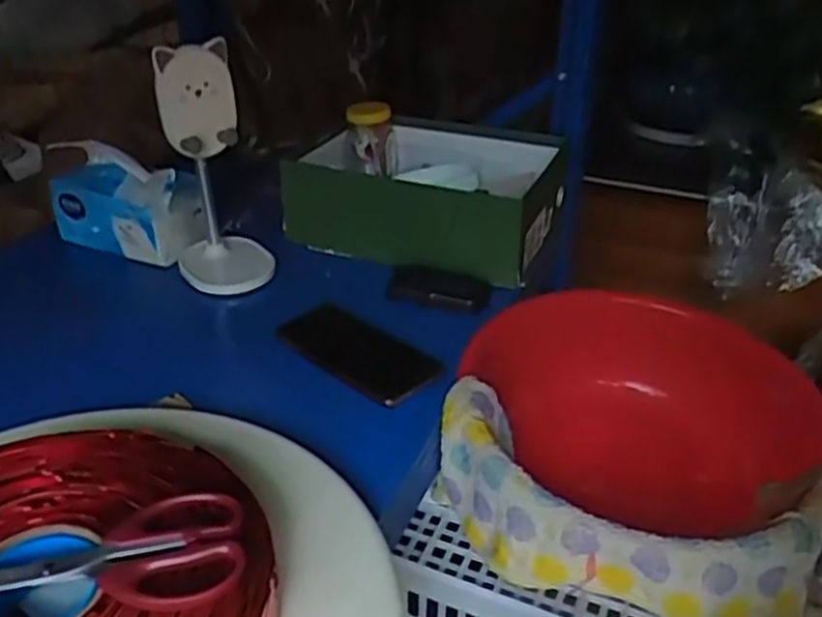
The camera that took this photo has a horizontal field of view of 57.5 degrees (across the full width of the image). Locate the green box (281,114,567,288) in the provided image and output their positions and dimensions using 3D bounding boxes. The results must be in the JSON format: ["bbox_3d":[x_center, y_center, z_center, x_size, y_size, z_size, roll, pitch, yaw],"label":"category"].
[{"bbox_3d":[0.011,-0.151,0.936,0.336,0.109,0.239,13,34,19],"label":"green box"}]

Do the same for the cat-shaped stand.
[{"bbox_3d":[-0.210,-0.148,0.802,0.100,0.245,0.107,-8,33,-13],"label":"cat-shaped stand"}]

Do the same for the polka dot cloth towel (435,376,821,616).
[{"bbox_3d":[0.169,0.167,0.604,0.316,0.100,0.139,12,34,17],"label":"polka dot cloth towel"}]

